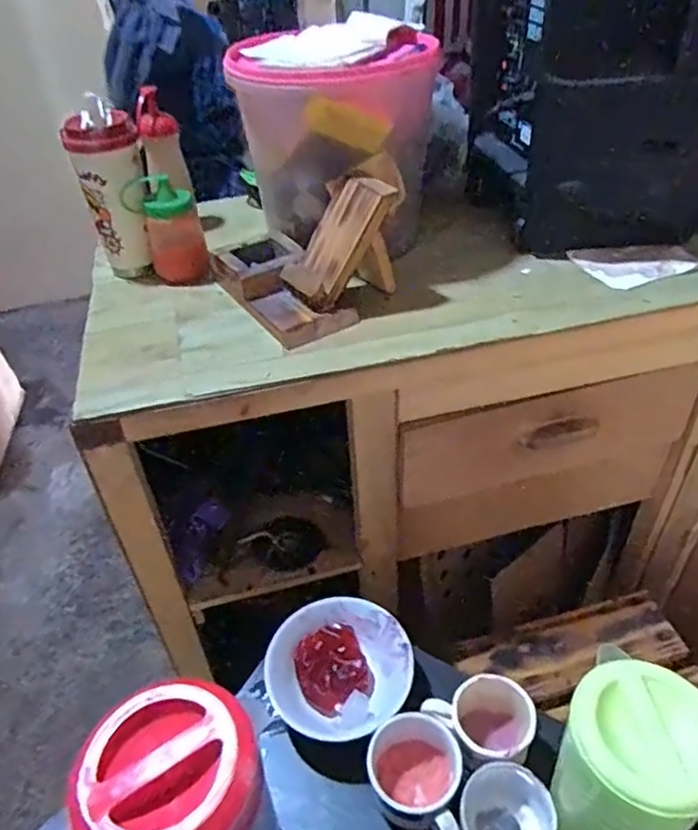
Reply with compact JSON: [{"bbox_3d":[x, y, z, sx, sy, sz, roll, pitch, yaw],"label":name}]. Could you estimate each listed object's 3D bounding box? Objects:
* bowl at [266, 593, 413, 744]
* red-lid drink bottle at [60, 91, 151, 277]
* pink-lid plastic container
[{"bbox_3d":[-0.009,0.276,0.693,0.149,0.046,0.143,-3,41,3],"label":"bowl"},{"bbox_3d":[-0.296,-0.285,0.814,0.081,0.195,0.078,-15,42,-10],"label":"red-lid drink bottle"},{"bbox_3d":[-0.008,-0.360,0.829,0.235,0.216,0.268,12,44,20],"label":"pink-lid plastic container"}]

